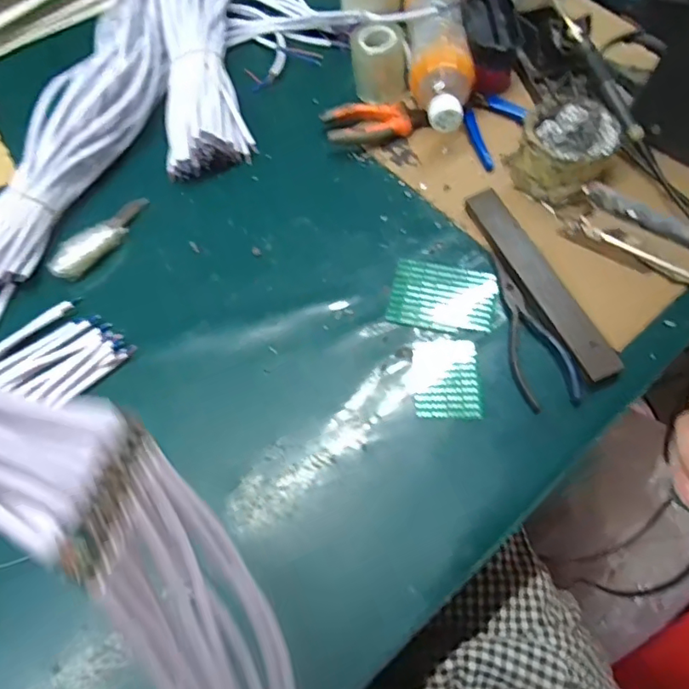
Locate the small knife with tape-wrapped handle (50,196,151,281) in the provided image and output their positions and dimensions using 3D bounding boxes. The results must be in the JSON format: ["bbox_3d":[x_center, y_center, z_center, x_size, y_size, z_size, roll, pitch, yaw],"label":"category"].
[{"bbox_3d":[-0.240,-0.109,0.519,0.031,0.021,0.116,33,69,16],"label":"small knife with tape-wrapped handle"}]

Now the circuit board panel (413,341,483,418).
[{"bbox_3d":[0.087,0.029,0.447,0.054,0.005,0.070,1,64,2],"label":"circuit board panel"}]

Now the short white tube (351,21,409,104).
[{"bbox_3d":[0.038,-0.308,0.574,0.058,0.065,0.058,-4,64,0],"label":"short white tube"}]

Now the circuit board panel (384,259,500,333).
[{"bbox_3d":[0.090,-0.044,0.480,0.091,0.005,0.067,11,66,10],"label":"circuit board panel"}]

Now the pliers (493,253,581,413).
[{"bbox_3d":[0.153,-0.012,0.454,0.047,0.010,0.143,-17,65,-7],"label":"pliers"}]

